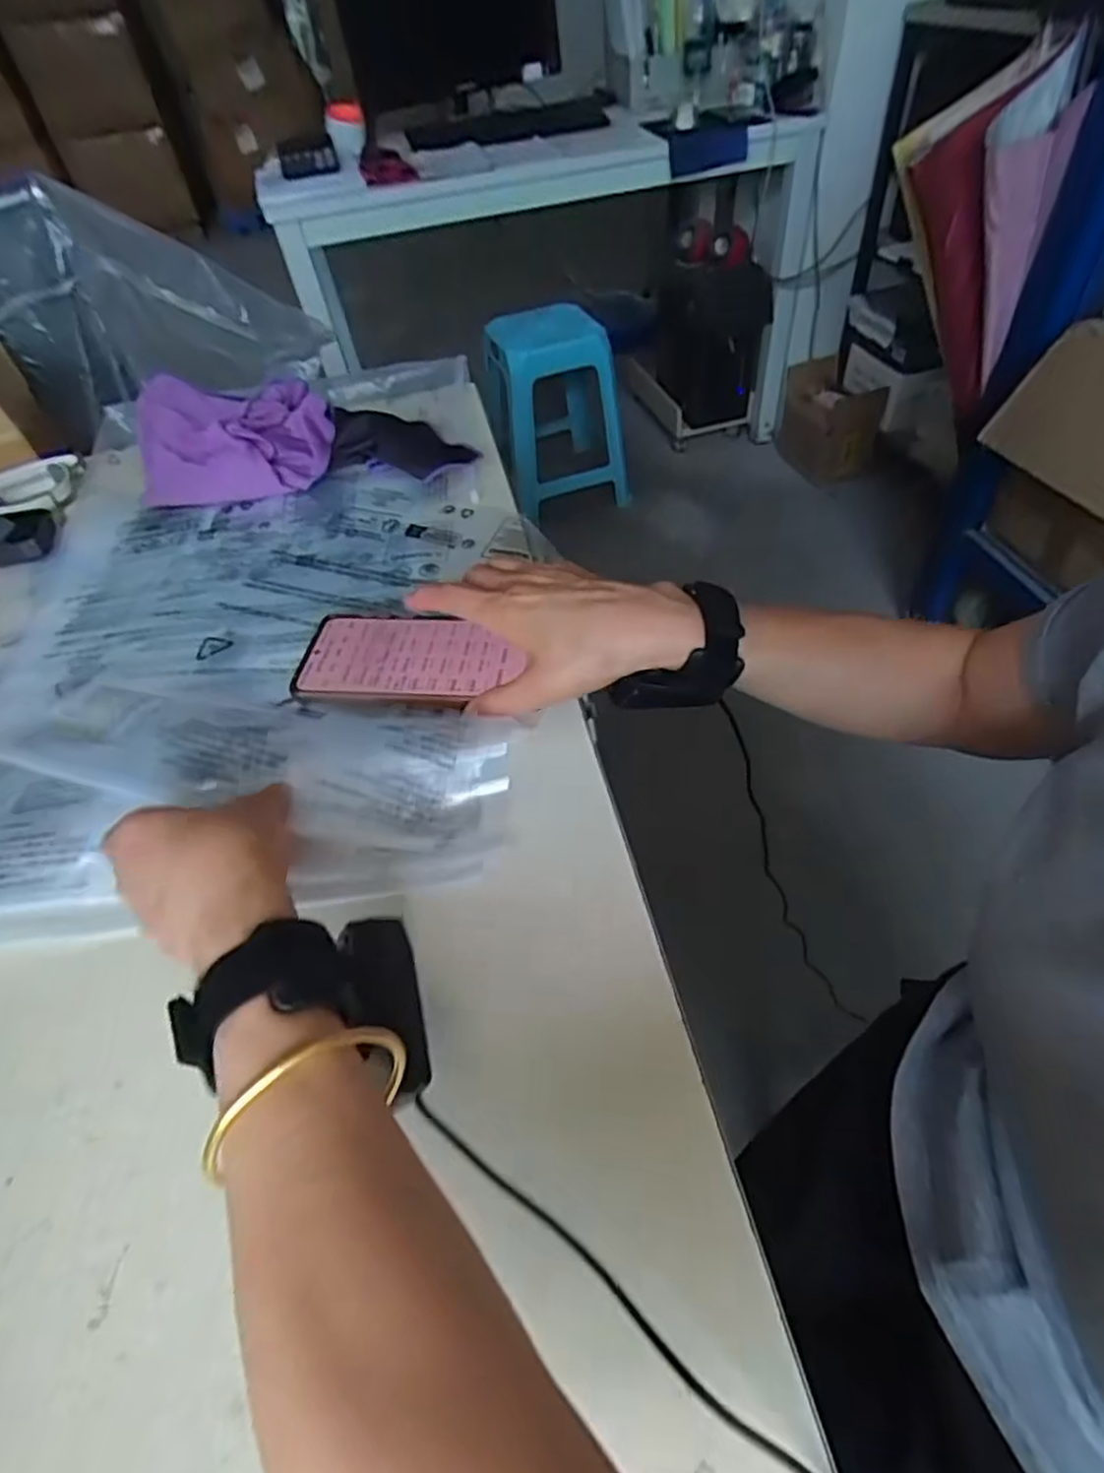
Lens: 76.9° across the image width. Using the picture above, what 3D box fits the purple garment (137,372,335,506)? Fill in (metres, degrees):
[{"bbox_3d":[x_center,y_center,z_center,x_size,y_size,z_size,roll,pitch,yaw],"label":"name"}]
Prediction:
[{"bbox_3d":[-0.296,-0.286,0.648,0.177,0.049,0.204,-16,51,-8],"label":"purple garment"}]

